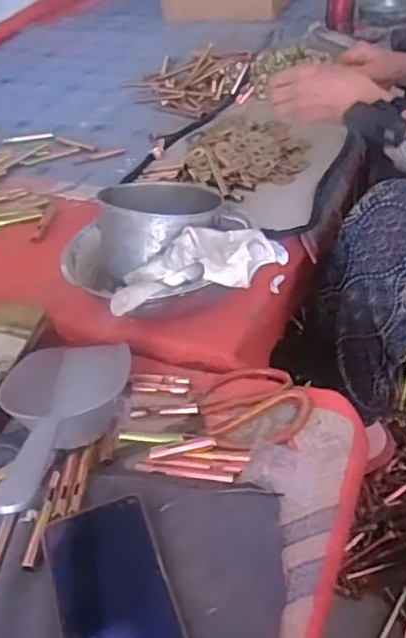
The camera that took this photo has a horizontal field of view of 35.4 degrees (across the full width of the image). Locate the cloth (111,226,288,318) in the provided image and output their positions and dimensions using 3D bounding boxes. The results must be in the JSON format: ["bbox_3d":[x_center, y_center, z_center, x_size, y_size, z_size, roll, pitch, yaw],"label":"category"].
[{"bbox_3d":[0.000,-0.049,0.598,0.181,0.044,0.069,-18,42,-16],"label":"cloth"}]

